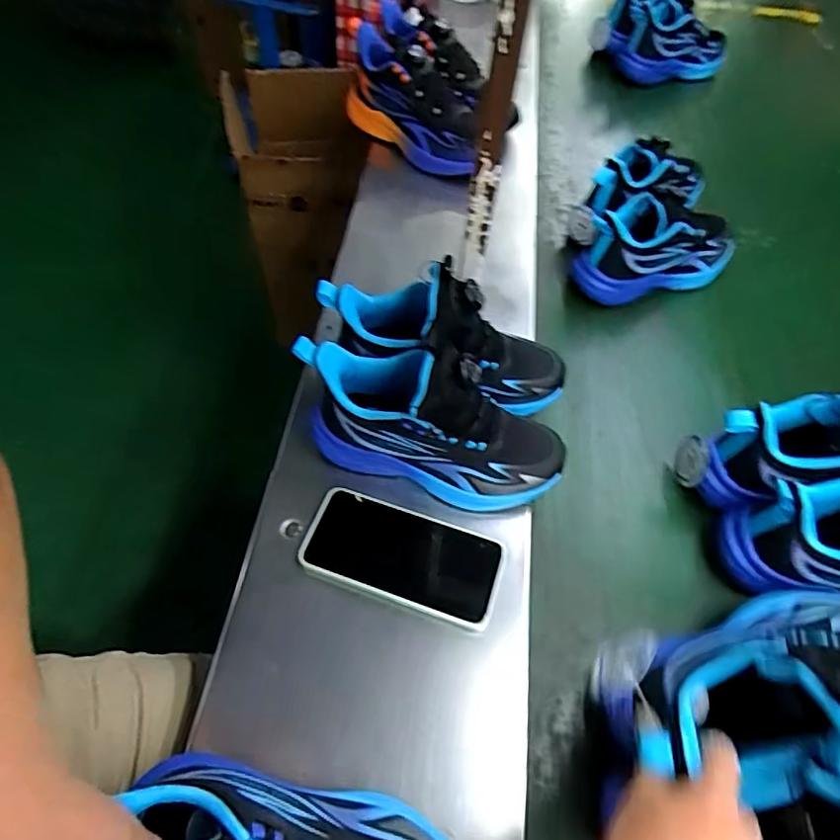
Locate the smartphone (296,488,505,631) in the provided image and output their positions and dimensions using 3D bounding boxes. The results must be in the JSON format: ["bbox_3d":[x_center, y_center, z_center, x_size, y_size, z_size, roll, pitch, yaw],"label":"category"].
[{"bbox_3d":[-0.016,0.113,0.468,0.162,0.018,0.077,18,60,7],"label":"smartphone"}]

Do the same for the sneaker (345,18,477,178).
[{"bbox_3d":[0.000,-0.435,0.766,0.225,0.119,0.079,39,64,18],"label":"sneaker"}]

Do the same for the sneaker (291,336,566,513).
[{"bbox_3d":[0.011,0.005,0.479,0.228,0.157,0.079,18,60,7],"label":"sneaker"}]

